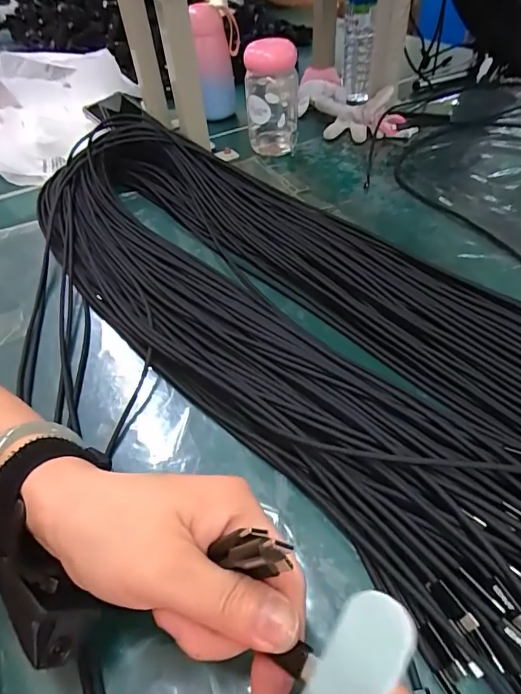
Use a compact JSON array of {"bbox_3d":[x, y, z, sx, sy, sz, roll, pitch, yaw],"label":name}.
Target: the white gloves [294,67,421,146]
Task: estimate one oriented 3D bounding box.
[{"bbox_3d":[0.137,-0.407,0.706,0.129,0.043,0.260,-14,48,-7],"label":"white gloves"}]

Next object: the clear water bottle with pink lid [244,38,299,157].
[{"bbox_3d":[0.017,-0.345,0.592,0.071,0.133,0.068,-3,48,3],"label":"clear water bottle with pink lid"}]

